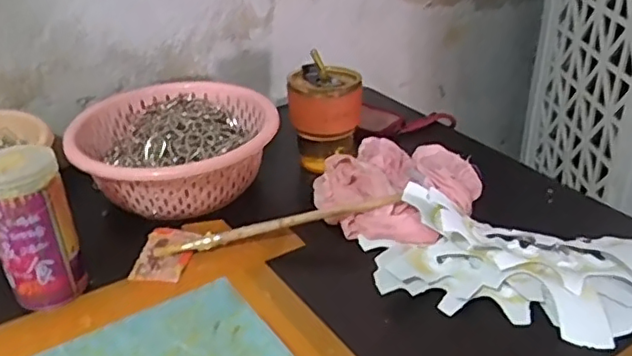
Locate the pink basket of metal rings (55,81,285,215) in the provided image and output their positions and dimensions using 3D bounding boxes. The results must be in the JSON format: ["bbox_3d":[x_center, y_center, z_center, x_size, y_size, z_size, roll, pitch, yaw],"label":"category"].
[{"bbox_3d":[-0.163,-0.038,0.700,0.219,0.069,0.199,-16,34,-23],"label":"pink basket of metal rings"}]

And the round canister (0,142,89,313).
[{"bbox_3d":[-0.249,0.045,0.533,0.067,0.136,0.064,-20,35,-28],"label":"round canister"}]

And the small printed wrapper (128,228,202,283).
[{"bbox_3d":[-0.150,0.074,0.603,0.054,0.012,0.076,4,31,9],"label":"small printed wrapper"}]

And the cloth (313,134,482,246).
[{"bbox_3d":[0.089,0.008,0.668,0.170,0.039,0.161,10,33,18],"label":"cloth"}]

